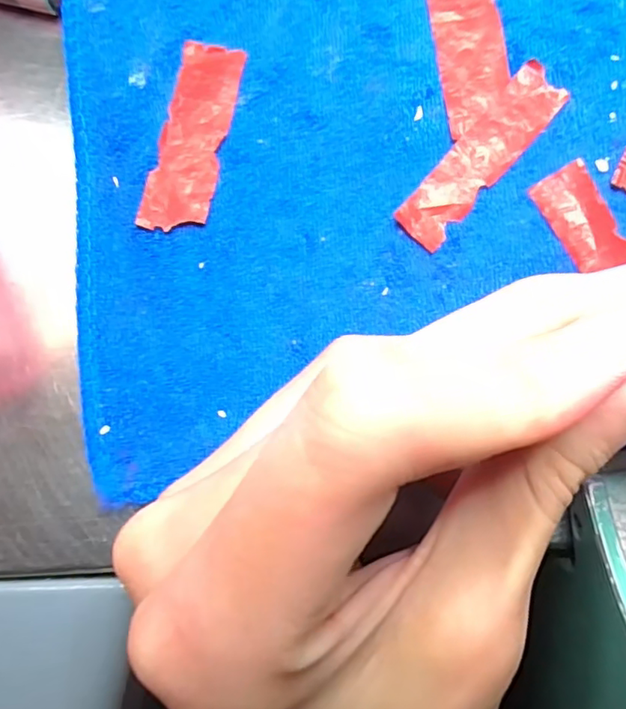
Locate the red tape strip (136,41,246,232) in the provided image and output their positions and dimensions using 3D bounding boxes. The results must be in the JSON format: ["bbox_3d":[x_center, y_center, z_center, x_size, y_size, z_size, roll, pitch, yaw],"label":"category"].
[{"bbox_3d":[-0.035,-0.064,0.166,0.019,0.004,0.057,12,84,0],"label":"red tape strip"}]

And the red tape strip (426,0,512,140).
[{"bbox_3d":[0.045,-0.092,0.161,0.019,0.004,0.057,-8,81,4],"label":"red tape strip"}]

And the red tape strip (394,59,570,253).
[{"bbox_3d":[0.047,-0.055,0.157,0.015,0.004,0.058,41,89,9],"label":"red tape strip"}]

